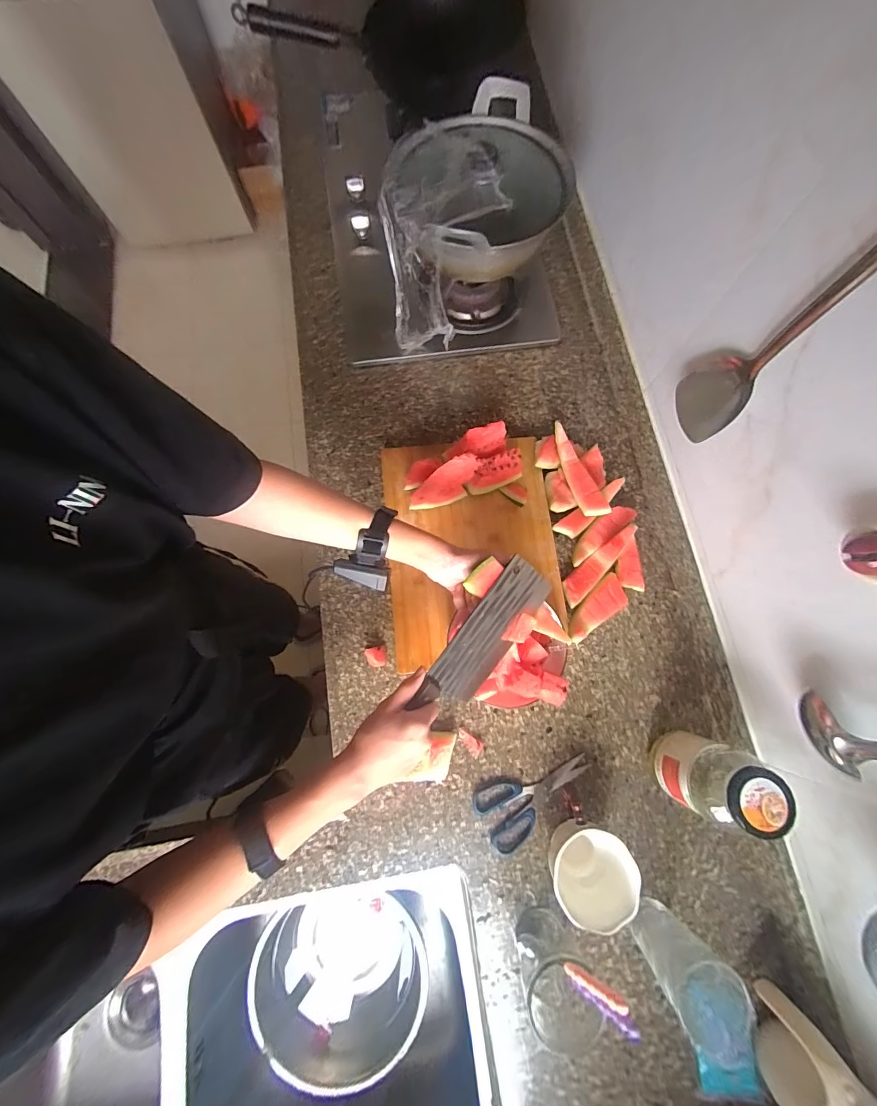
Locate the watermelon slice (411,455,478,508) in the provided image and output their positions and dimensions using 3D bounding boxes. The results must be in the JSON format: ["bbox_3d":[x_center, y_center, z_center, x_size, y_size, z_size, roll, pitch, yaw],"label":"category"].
[{"bbox_3d":[0.005,-0.101,0.600,0.104,0.127,0.021,-22,78,-6],"label":"watermelon slice"}]

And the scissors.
[{"bbox_3d":[0.145,0.356,0.569,0.177,0.008,0.090,-28,79,-5],"label":"scissors"}]

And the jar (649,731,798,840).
[{"bbox_3d":[0.352,0.295,0.504,0.083,0.162,0.089,0,77,-1],"label":"jar"}]

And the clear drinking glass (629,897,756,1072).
[{"bbox_3d":[0.295,0.497,0.476,0.072,0.130,0.086,-26,79,-7],"label":"clear drinking glass"}]

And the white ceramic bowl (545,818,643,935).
[{"bbox_3d":[0.194,0.408,0.511,0.099,0.097,0.104,-39,81,-9],"label":"white ceramic bowl"}]

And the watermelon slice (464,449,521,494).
[{"bbox_3d":[0.089,-0.129,0.636,0.092,0.063,0.039,-26,79,-5],"label":"watermelon slice"}]

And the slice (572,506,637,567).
[{"bbox_3d":[0.267,-0.031,0.647,0.144,0.037,0.037,-39,81,-9],"label":"slice"}]

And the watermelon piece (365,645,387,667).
[{"bbox_3d":[-0.097,0.163,0.610,0.031,0.010,0.031,-13,78,-2],"label":"watermelon piece"}]

